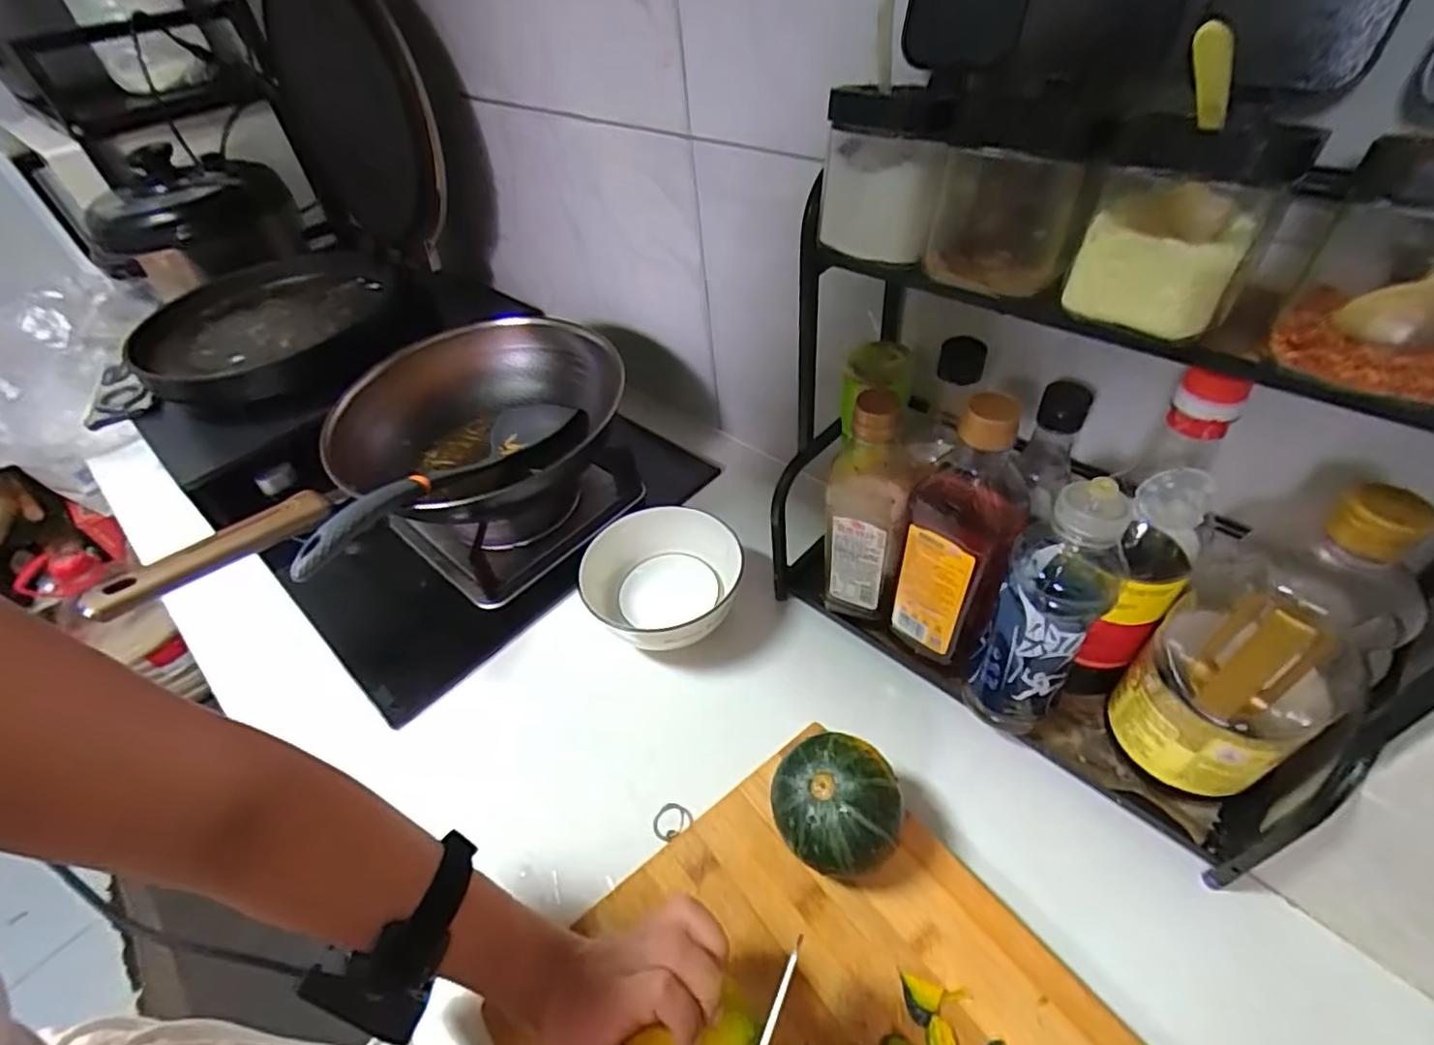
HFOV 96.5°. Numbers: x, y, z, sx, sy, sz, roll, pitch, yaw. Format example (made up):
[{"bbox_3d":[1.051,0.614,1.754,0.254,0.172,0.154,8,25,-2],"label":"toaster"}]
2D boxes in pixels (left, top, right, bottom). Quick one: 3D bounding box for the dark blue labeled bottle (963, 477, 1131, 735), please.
[{"bbox_3d":[0.229,0.069,0.452,0.061,0.233,0.067,26,54,28],"label":"dark blue labeled bottle"}]

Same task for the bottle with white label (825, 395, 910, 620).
[{"bbox_3d":[0.118,-0.009,0.514,0.057,0.238,0.048,5,47,12],"label":"bottle with white label"}]

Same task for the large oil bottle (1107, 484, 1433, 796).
[{"bbox_3d":[0.330,0.075,0.390,0.077,0.233,0.098,-29,50,-20],"label":"large oil bottle"}]

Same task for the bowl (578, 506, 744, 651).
[{"bbox_3d":[-0.055,0.061,0.617,0.145,0.066,0.139,-3,46,4],"label":"bowl"}]

